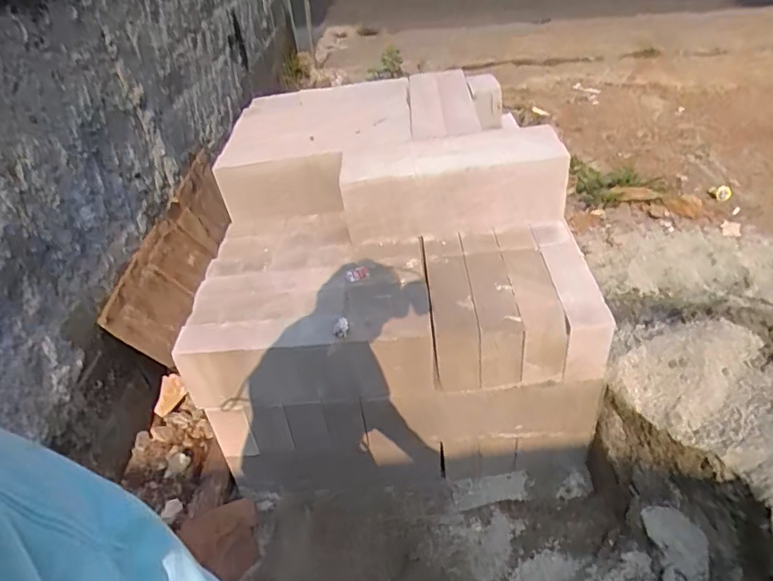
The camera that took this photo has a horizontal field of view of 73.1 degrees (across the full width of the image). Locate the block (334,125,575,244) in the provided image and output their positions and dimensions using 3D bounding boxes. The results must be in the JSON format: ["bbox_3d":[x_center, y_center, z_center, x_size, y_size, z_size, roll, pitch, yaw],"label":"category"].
[{"bbox_3d":[0.178,-0.301,1.468,0.590,0.250,0.243,-6,38,0],"label":"block"}]

